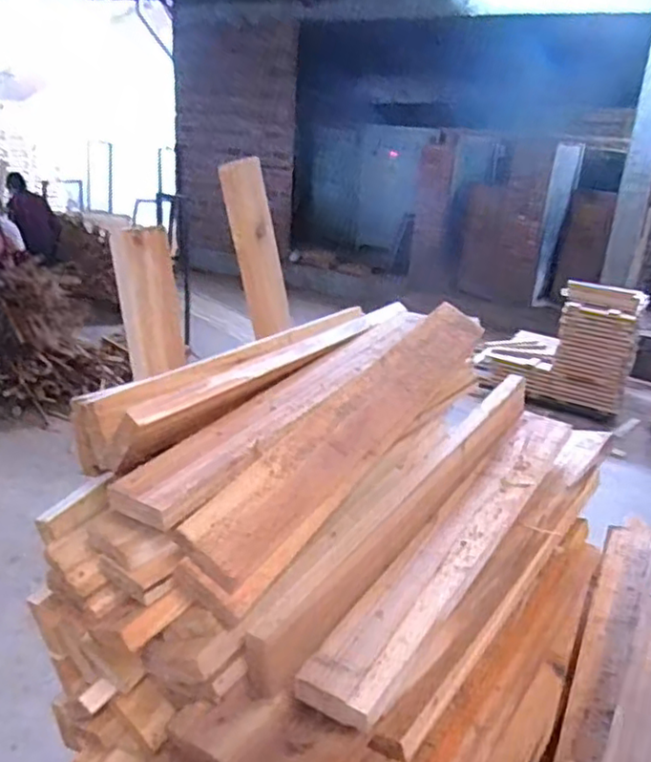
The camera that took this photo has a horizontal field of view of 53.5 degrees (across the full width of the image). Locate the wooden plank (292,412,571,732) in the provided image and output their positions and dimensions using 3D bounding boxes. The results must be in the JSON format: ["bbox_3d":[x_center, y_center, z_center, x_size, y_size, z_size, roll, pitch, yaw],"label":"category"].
[{"bbox_3d":[0.140,0.140,0.619,0.059,0.018,0.473,19,31,29],"label":"wooden plank"}]

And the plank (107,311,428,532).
[{"bbox_3d":[-0.011,0.009,0.677,0.076,0.018,0.499,14,29,31],"label":"plank"}]

